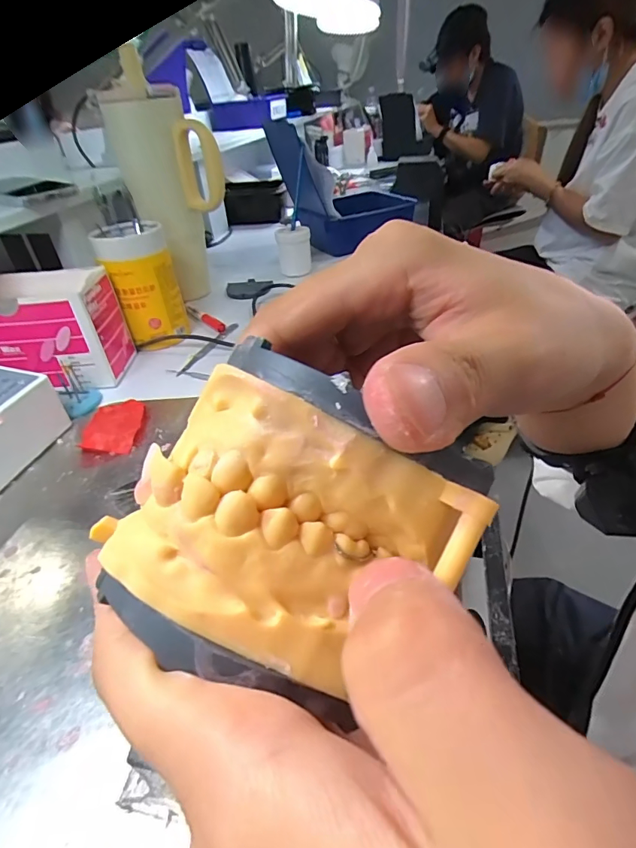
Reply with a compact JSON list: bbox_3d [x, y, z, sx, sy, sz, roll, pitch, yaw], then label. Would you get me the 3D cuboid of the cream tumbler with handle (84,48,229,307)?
[{"bbox_3d":[-0.185,-0.301,0.593,0.121,0.283,0.091,-11,37,-6],"label":"cream tumbler with handle"}]

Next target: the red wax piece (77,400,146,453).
[{"bbox_3d":[-0.194,-0.001,0.426,0.053,0.010,0.086,-9,37,-3],"label":"red wax piece"}]

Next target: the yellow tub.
[{"bbox_3d":[-0.210,-0.166,0.544,0.077,0.134,0.084,-17,38,-14],"label":"yellow tub"}]

